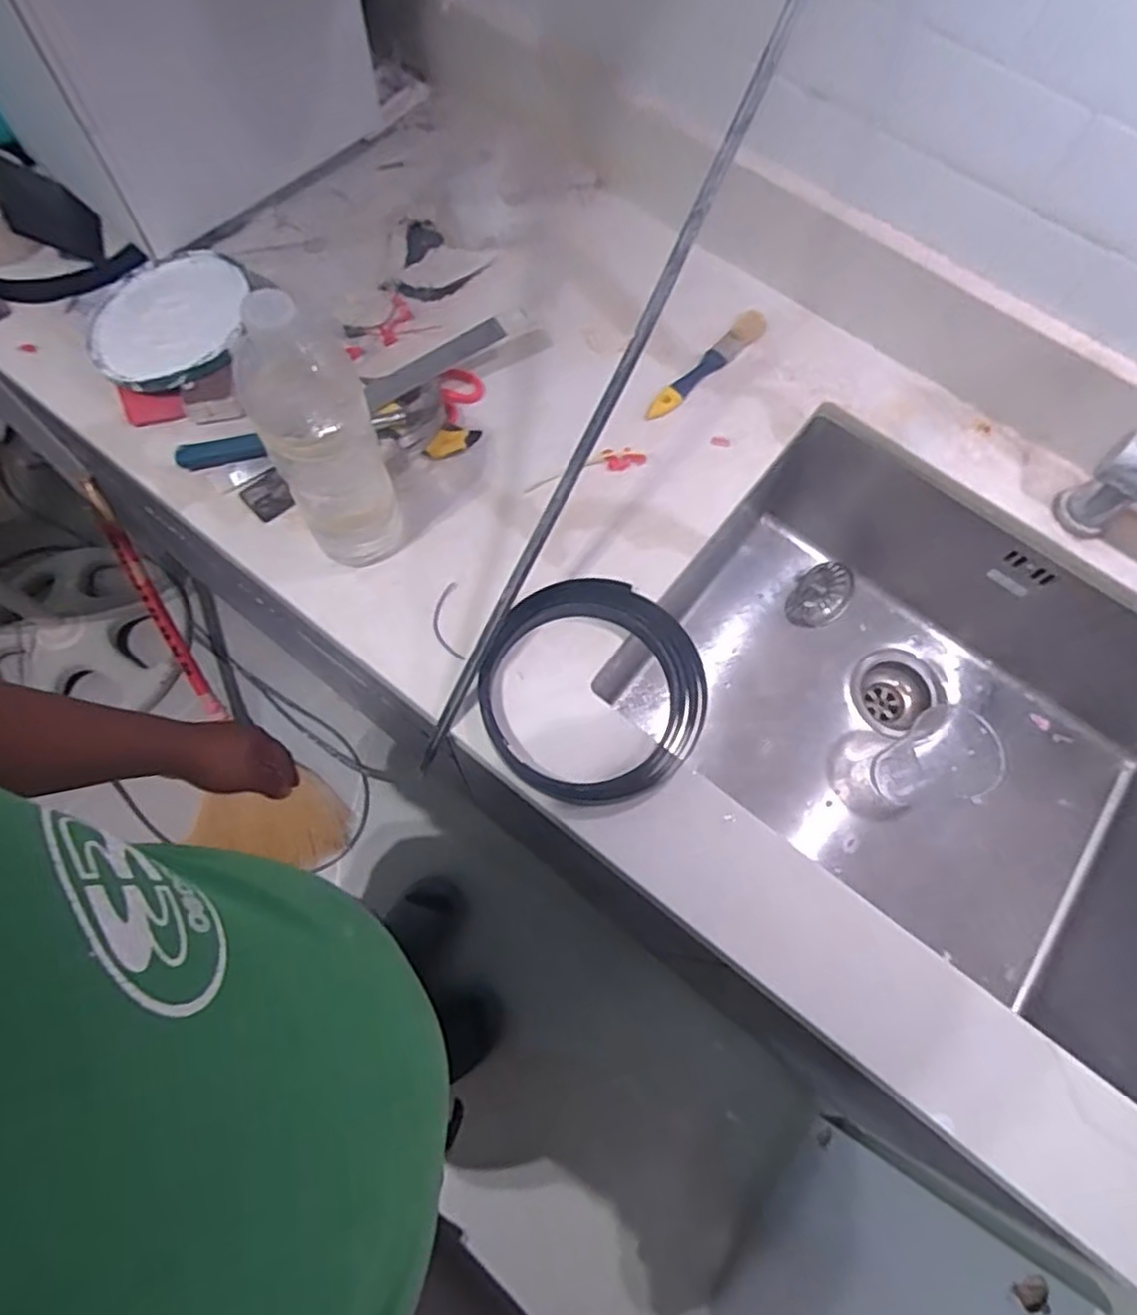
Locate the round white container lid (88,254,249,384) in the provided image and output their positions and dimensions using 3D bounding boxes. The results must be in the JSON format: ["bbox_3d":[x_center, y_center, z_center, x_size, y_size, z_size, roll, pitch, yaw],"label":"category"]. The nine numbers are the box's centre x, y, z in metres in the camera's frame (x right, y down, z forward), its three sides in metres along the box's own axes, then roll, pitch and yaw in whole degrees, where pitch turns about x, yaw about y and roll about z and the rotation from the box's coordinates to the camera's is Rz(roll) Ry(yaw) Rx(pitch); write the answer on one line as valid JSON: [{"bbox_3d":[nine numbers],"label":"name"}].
[{"bbox_3d":[-0.408,-0.343,0.714,0.165,0.014,0.166,-20,64,1],"label":"round white container lid"}]

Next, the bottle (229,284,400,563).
[{"bbox_3d":[-0.183,-0.154,0.537,0.076,0.261,0.067,-25,73,-11],"label":"bottle"}]

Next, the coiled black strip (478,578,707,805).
[{"bbox_3d":[0.020,0.026,0.601,0.184,0.033,0.192,-18,71,-9],"label":"coiled black strip"}]

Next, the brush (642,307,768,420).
[{"bbox_3d":[0.149,-0.308,0.747,0.027,0.011,0.188,41,73,12],"label":"brush"}]

